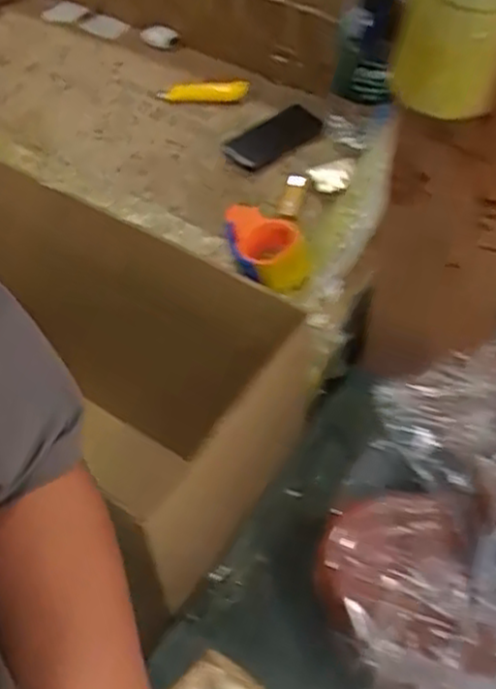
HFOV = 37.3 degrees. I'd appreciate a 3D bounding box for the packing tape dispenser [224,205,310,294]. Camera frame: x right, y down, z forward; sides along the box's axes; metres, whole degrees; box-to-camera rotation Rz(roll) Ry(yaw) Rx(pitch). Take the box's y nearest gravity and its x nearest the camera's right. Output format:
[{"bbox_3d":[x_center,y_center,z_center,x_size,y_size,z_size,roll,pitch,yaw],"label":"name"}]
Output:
[{"bbox_3d":[0.023,-0.131,0.956,0.093,0.048,0.134,-16,52,-9],"label":"packing tape dispenser"}]

